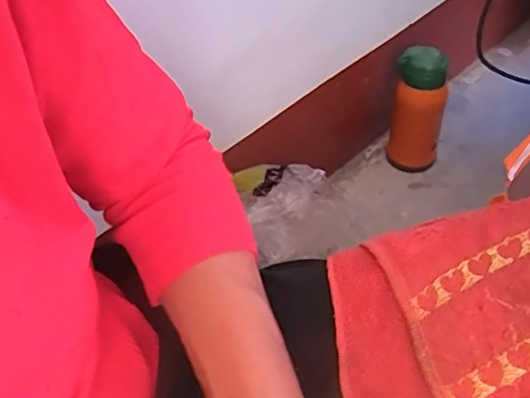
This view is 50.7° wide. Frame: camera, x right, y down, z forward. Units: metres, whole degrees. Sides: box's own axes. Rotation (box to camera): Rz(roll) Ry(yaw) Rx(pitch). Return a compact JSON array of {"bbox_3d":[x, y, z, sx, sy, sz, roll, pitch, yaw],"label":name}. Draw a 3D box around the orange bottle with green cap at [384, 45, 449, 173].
[{"bbox_3d":[0.241,-0.145,0.883,0.080,0.212,0.075,10,49,15],"label":"orange bottle with green cap"}]

